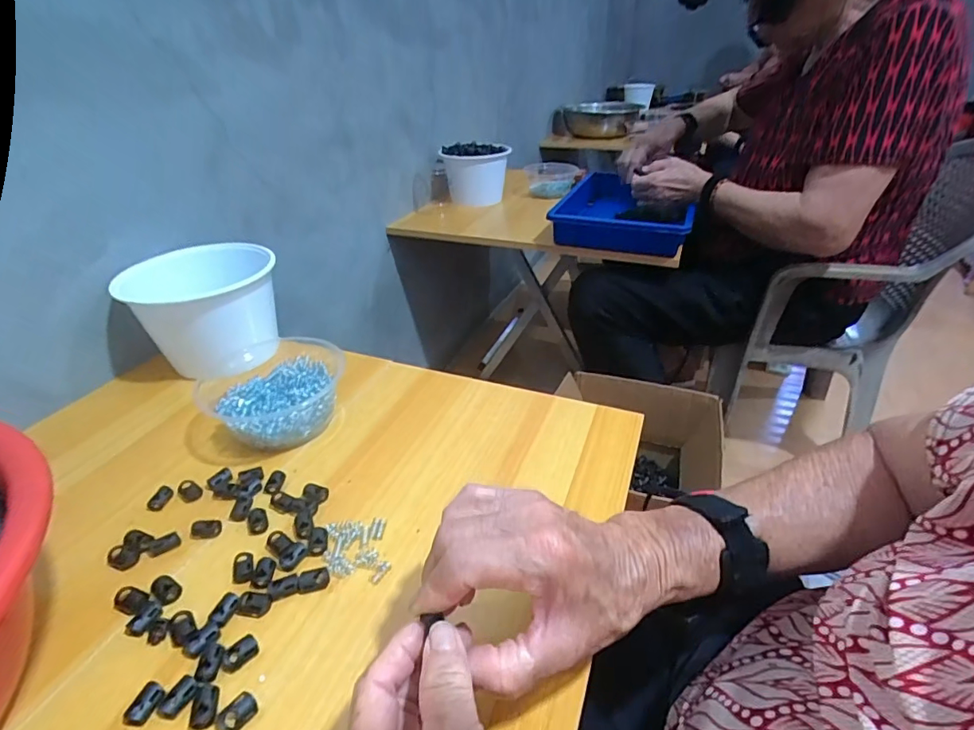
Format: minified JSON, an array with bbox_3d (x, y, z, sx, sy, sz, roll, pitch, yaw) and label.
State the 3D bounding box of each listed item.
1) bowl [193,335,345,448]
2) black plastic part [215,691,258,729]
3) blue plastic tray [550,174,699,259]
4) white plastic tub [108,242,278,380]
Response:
[{"bbox_3d":[-0.210,0.031,0.495,0.120,0.056,0.131,-1,34,1],"label":"bowl"},{"bbox_3d":[-0.145,0.200,0.278,0.014,0.009,0.022,25,43,34],"label":"black plastic part"},{"bbox_3d":[0.270,-0.298,0.958,0.239,0.081,0.270,11,36,18],"label":"blue plastic tray"},{"bbox_3d":[-0.330,-0.064,0.583,0.150,0.120,0.126,-30,43,-35],"label":"white plastic tub"}]

